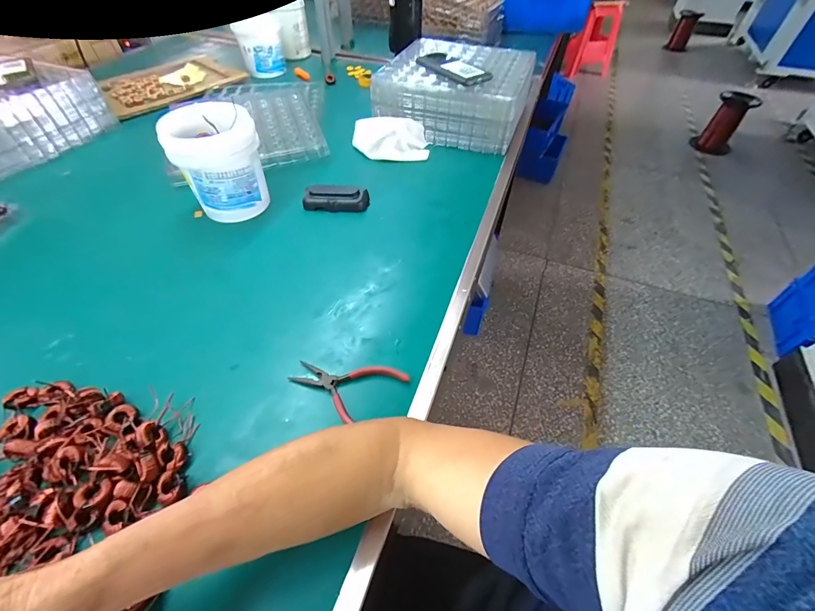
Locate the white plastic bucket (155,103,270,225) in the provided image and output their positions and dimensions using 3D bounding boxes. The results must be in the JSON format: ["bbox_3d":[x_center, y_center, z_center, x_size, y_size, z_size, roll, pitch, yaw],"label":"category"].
[{"bbox_3d":[-0.292,-0.225,0.559,0.122,0.130,0.116,-23,55,-19],"label":"white plastic bucket"}]

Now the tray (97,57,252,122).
[{"bbox_3d":[-0.611,-0.576,0.920,0.255,0.015,0.318,38,59,26],"label":"tray"}]

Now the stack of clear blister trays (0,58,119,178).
[{"bbox_3d":[-0.816,-0.379,0.700,0.267,0.093,0.297,19,53,14],"label":"stack of clear blister trays"}]

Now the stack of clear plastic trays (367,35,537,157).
[{"bbox_3d":[0.107,-0.471,0.783,0.290,0.109,0.277,16,52,11],"label":"stack of clear plastic trays"}]

